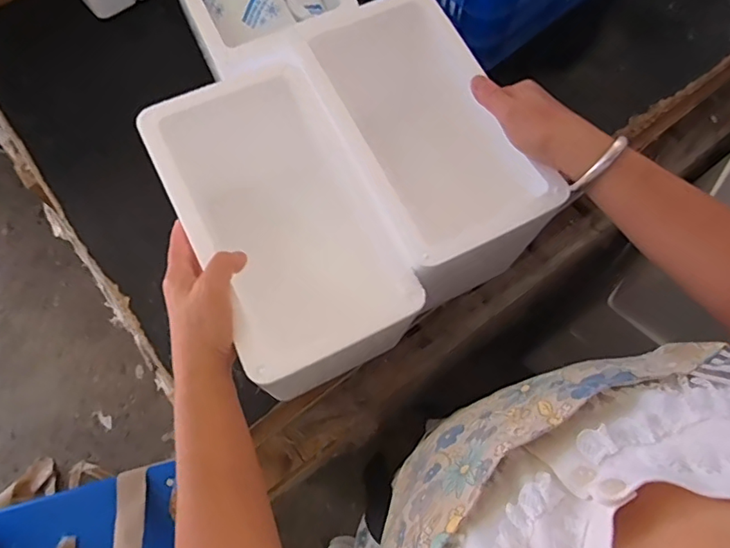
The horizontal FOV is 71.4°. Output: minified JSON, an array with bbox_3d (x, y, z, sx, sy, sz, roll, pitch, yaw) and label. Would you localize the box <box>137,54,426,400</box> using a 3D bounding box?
[{"bbox_3d":[-0.077,-0.037,0.522,0.170,0.157,0.291,-25,73,-10],"label":"box"}]

